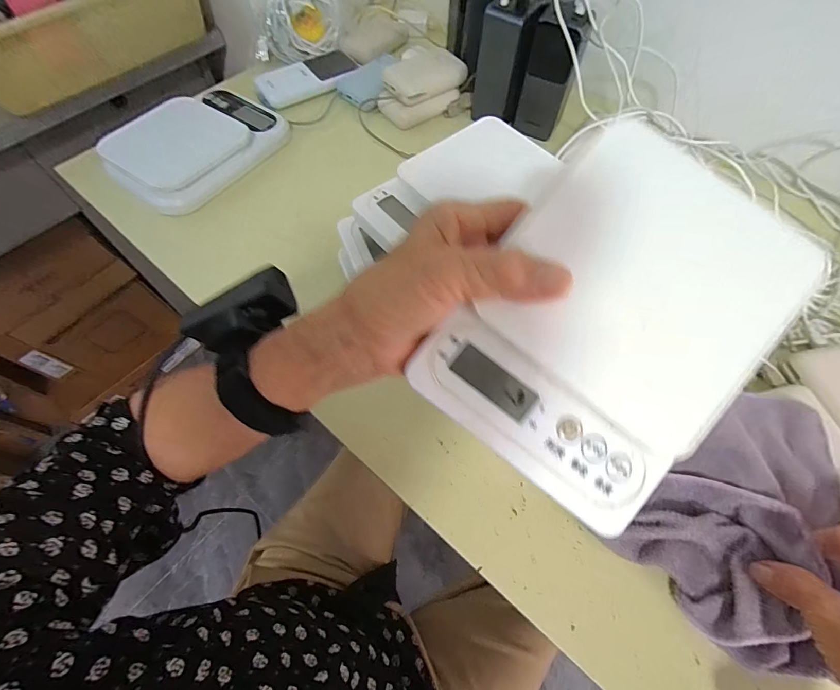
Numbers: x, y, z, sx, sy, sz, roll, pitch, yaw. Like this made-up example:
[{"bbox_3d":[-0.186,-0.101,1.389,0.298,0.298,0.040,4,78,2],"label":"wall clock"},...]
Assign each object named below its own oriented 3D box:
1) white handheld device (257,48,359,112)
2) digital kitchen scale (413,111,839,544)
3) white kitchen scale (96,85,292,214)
[{"bbox_3d":[-0.157,-0.378,0.562,0.153,0.014,0.071,-36,69,-18],"label":"white handheld device"},{"bbox_3d":[0.093,-0.010,0.190,0.127,0.017,0.172,38,96,5],"label":"digital kitchen scale"},{"bbox_3d":[-0.277,-0.250,0.492,0.152,0.031,0.195,38,68,16],"label":"white kitchen scale"}]

